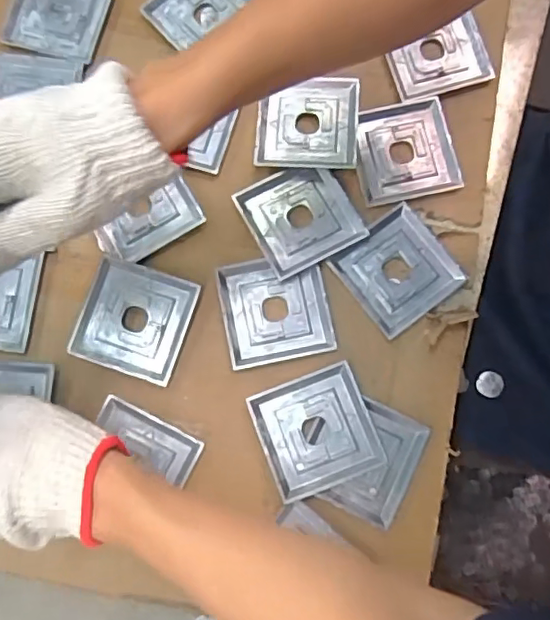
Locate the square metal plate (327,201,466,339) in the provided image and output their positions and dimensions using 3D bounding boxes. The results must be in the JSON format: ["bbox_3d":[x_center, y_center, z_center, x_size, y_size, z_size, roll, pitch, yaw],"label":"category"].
[{"bbox_3d":[0.107,-0.035,0.496,0.089,0.011,0.087,-38,82,-6],"label":"square metal plate"}]

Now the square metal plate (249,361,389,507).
[{"bbox_3d":[0.034,0.098,0.466,0.089,0.009,0.088,-20,81,-4],"label":"square metal plate"}]

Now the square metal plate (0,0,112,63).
[{"bbox_3d":[-0.207,-0.284,0.531,0.095,0.013,0.091,17,81,3],"label":"square metal plate"}]

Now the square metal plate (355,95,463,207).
[{"bbox_3d":[0.116,-0.145,0.511,0.090,0.007,0.090,-13,80,-2],"label":"square metal plate"}]

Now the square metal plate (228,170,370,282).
[{"bbox_3d":[0.022,-0.083,0.498,0.087,0.008,0.087,-28,81,-5],"label":"square metal plate"}]

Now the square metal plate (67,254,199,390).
[{"bbox_3d":[-0.119,0.007,0.486,0.088,0.012,0.090,19,81,3],"label":"square metal plate"}]

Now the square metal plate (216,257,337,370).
[{"bbox_3d":[0.000,-0.001,0.487,0.089,0.011,0.087,-11,80,-2],"label":"square metal plate"}]

